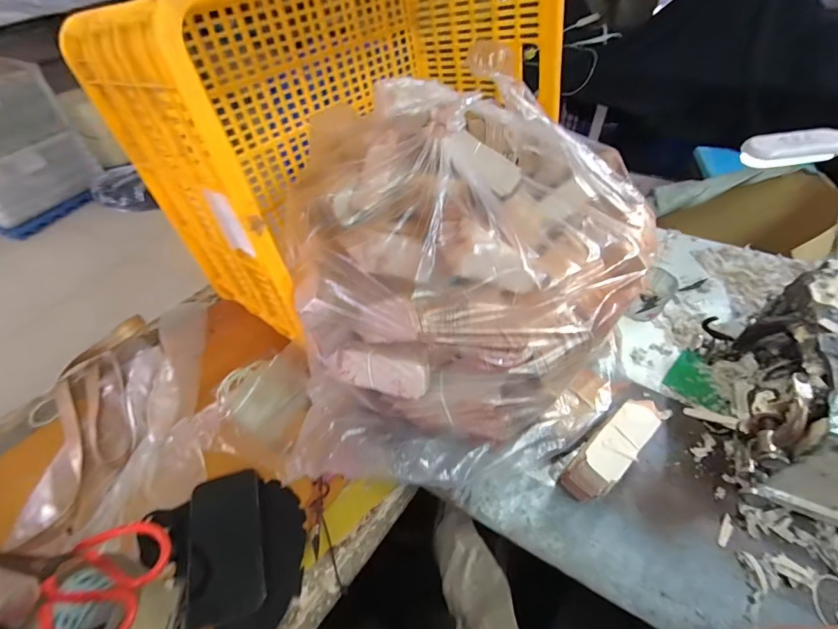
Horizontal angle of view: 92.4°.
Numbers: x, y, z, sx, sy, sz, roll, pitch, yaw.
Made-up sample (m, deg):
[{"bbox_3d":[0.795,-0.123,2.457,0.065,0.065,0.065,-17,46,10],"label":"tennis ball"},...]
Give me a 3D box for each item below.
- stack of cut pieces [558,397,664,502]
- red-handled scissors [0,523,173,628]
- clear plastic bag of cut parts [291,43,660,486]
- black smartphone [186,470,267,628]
[{"bbox_3d":[0.205,0.141,0.424,0.124,0.054,0.041,-40,58,-14],"label":"stack of cut pieces"},{"bbox_3d":[-0.336,0.252,0.385,0.168,0.023,0.105,7,49,7],"label":"red-handled scissors"},{"bbox_3d":[0.060,-0.050,0.426,0.383,0.269,0.353,-4,49,-2],"label":"clear plastic bag of cut parts"},{"bbox_3d":[-0.218,0.257,0.453,0.080,0.012,0.145,-15,50,-11],"label":"black smartphone"}]

